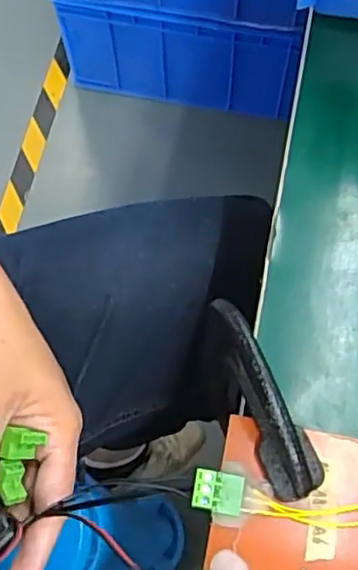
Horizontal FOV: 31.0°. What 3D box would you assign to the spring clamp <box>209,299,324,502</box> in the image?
[{"bbox_3d":[0.038,0.050,0.291,0.024,0.030,0.089,-21,69,-8],"label":"spring clamp"}]

